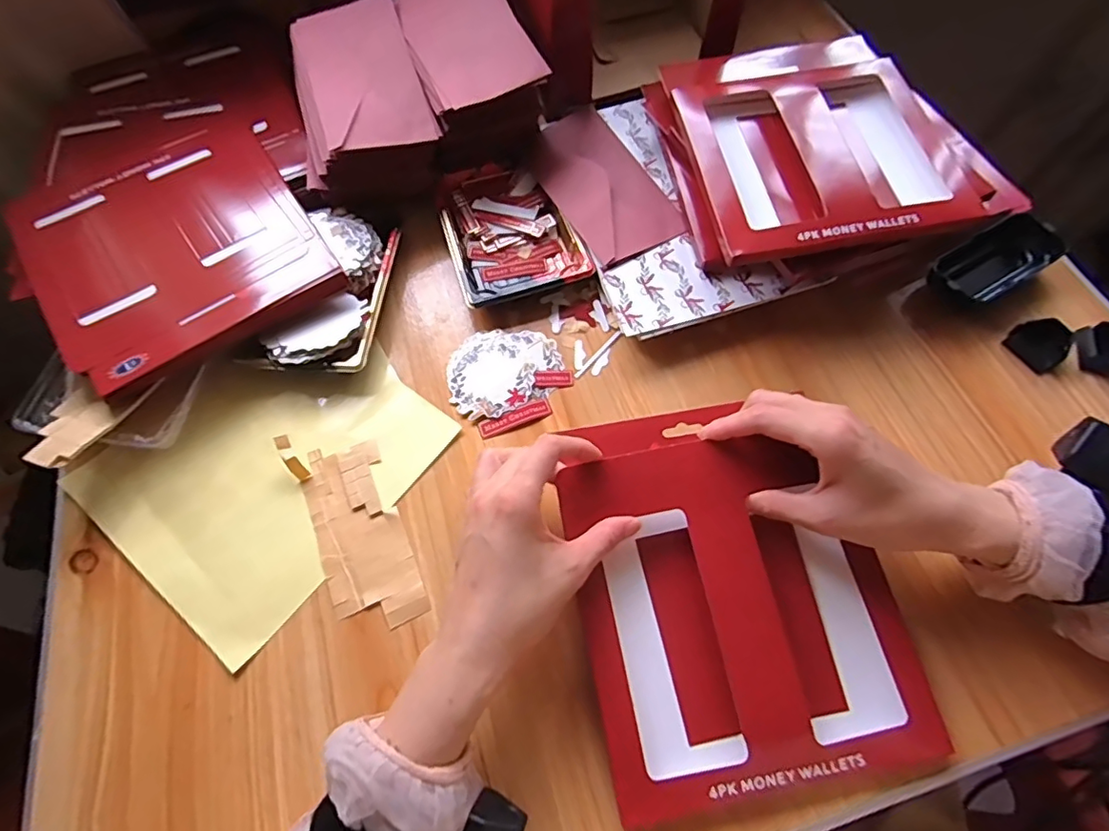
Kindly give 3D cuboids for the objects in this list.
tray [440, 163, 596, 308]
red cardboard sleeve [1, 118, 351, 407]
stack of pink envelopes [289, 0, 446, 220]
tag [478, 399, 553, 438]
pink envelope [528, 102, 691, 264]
[{"bbox_3d":[-0.043,-0.171,0.511,0.109,0.022,0.154,-17,65,-6],"label":"tray"},{"bbox_3d":[-0.329,-0.150,0.484,0.212,0.019,0.249,-31,67,-15],"label":"red cardboard sleeve"},{"bbox_3d":[-0.181,-0.294,0.517,0.118,0.058,0.196,-20,66,-7],"label":"stack of pink envelopes"},{"bbox_3d":[-0.031,0.002,0.439,0.058,0.004,0.015,-22,66,-8],"label":"tag"},{"bbox_3d":[0.039,-0.217,0.511,0.090,0.012,0.180,-26,67,-10],"label":"pink envelope"}]

